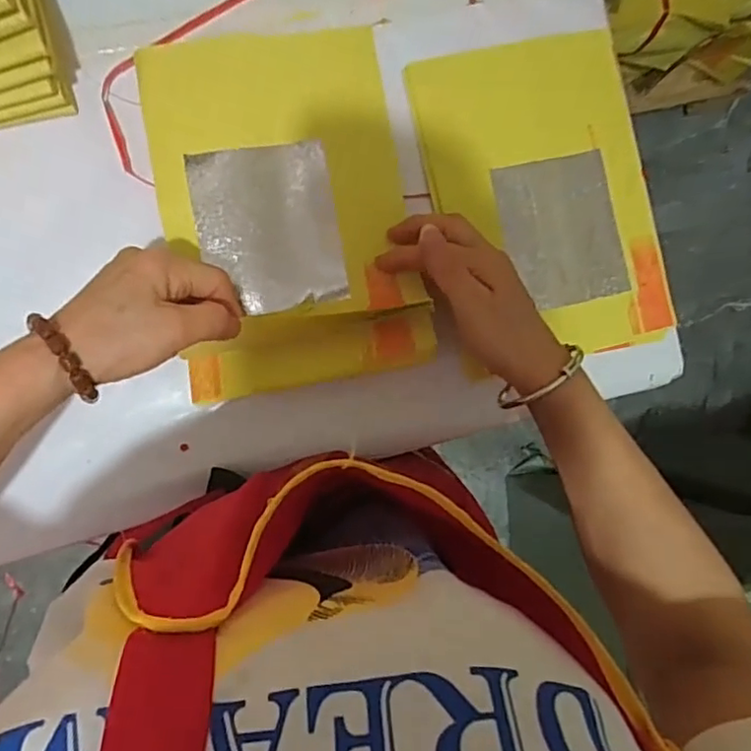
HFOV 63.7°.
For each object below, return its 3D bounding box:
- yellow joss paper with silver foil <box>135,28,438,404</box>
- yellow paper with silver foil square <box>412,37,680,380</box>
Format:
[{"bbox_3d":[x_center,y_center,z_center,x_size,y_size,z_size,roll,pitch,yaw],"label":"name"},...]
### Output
[{"bbox_3d":[-0.056,-0.109,0.386,0.154,0.040,0.227,-10,91,-9],"label":"yellow joss paper with silver foil"},{"bbox_3d":[0.123,-0.128,0.440,0.158,0.010,0.225,-13,92,-9],"label":"yellow paper with silver foil square"}]

